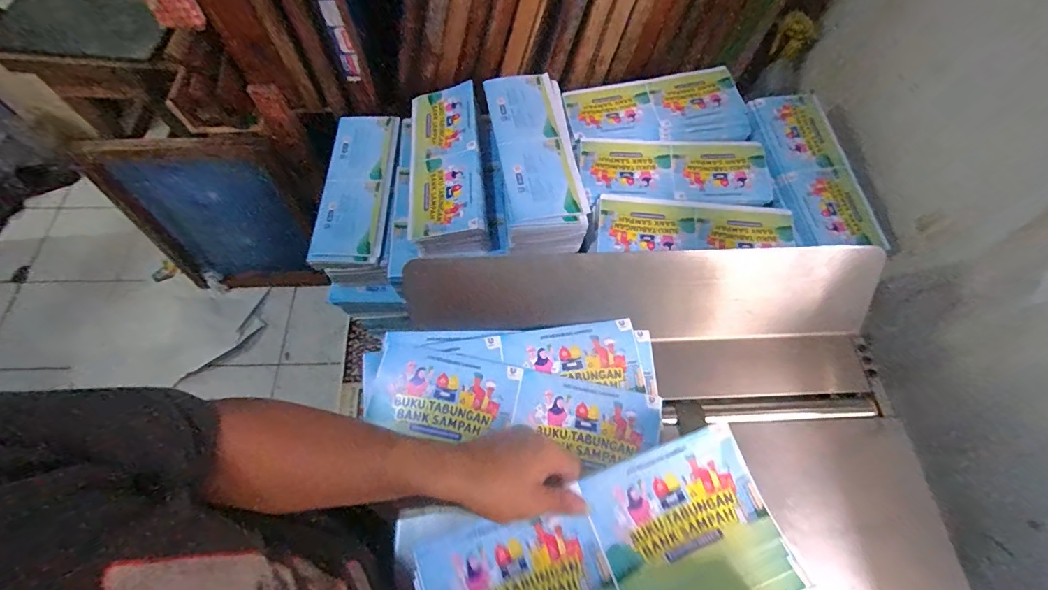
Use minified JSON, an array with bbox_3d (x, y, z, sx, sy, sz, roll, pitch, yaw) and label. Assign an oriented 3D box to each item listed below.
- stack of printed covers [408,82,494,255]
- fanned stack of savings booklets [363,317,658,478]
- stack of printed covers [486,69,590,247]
[{"bbox_3d":[-0.130,-0.217,0.755,0.121,0.051,0.315,-6,65,-4],"label":"stack of printed covers"},{"bbox_3d":[-0.013,0.100,0.498,0.316,0.012,0.150,2,64,-1],"label":"fanned stack of savings booklets"},{"bbox_3d":[0.020,-0.226,0.729,0.132,0.052,0.334,-8,65,-5],"label":"stack of printed covers"}]

